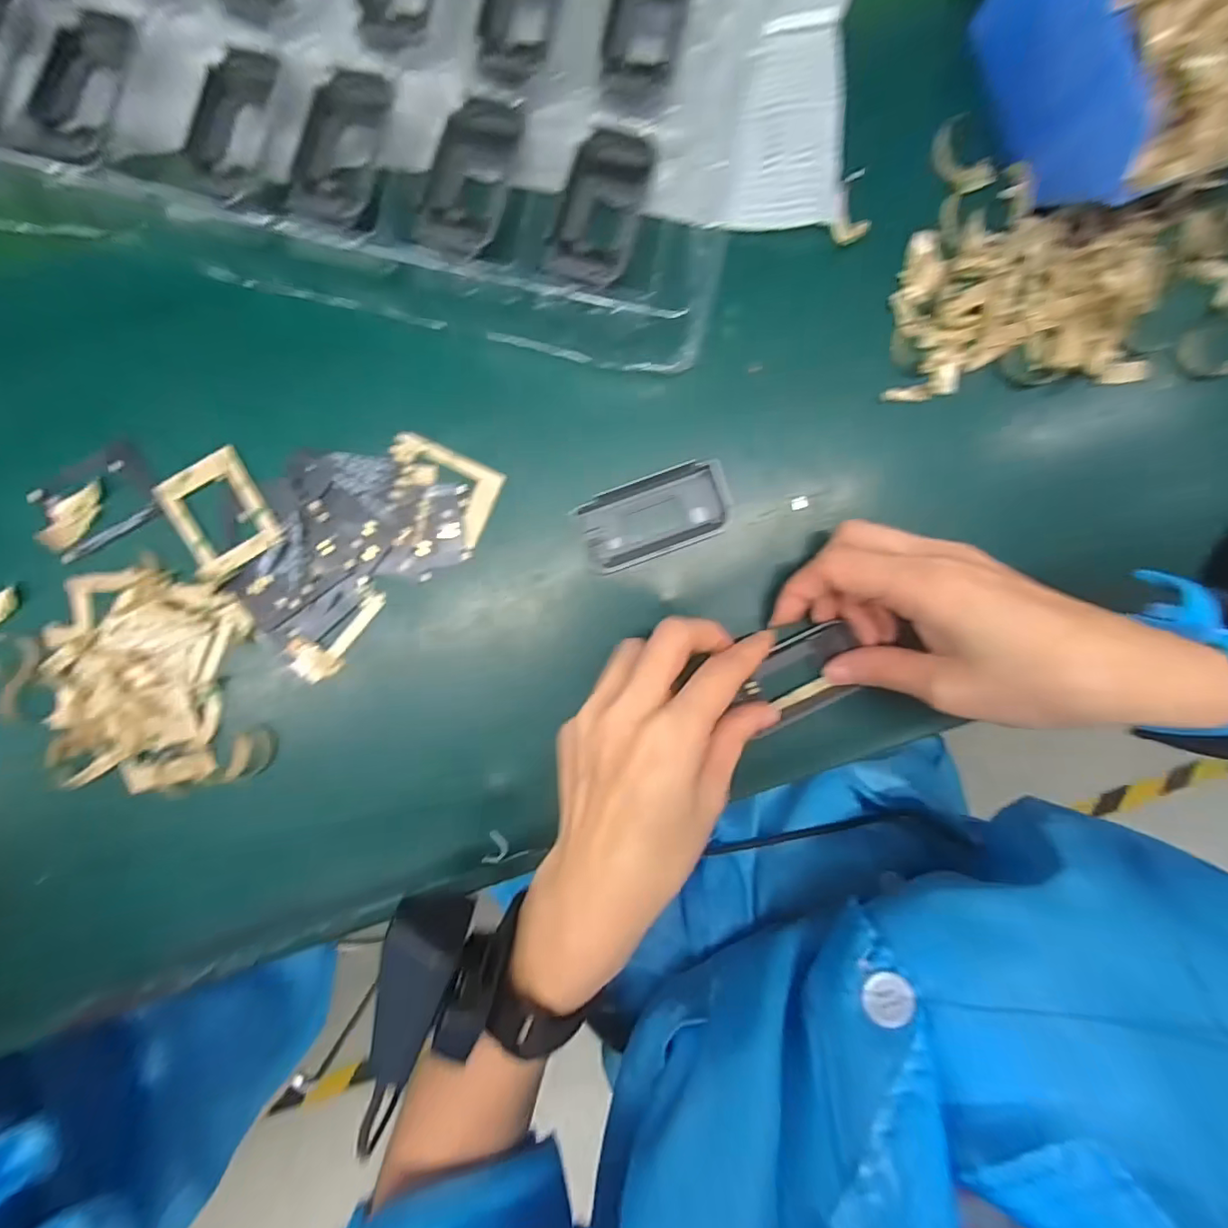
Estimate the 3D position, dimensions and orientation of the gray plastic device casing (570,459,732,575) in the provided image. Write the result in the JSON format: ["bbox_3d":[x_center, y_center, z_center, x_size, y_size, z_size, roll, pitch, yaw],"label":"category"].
[{"bbox_3d":[0.021,-0.049,0.264,0.075,0.008,0.038,-21,90,-3],"label":"gray plastic device casing"}]

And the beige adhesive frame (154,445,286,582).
[{"bbox_3d":[-0.191,-0.047,0.253,0.043,0.004,0.052,-32,90,-3],"label":"beige adhesive frame"}]

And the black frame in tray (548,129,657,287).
[{"bbox_3d":[-0.006,-0.184,0.240,0.035,0.010,0.074,15,88,-2],"label":"black frame in tray"}]

